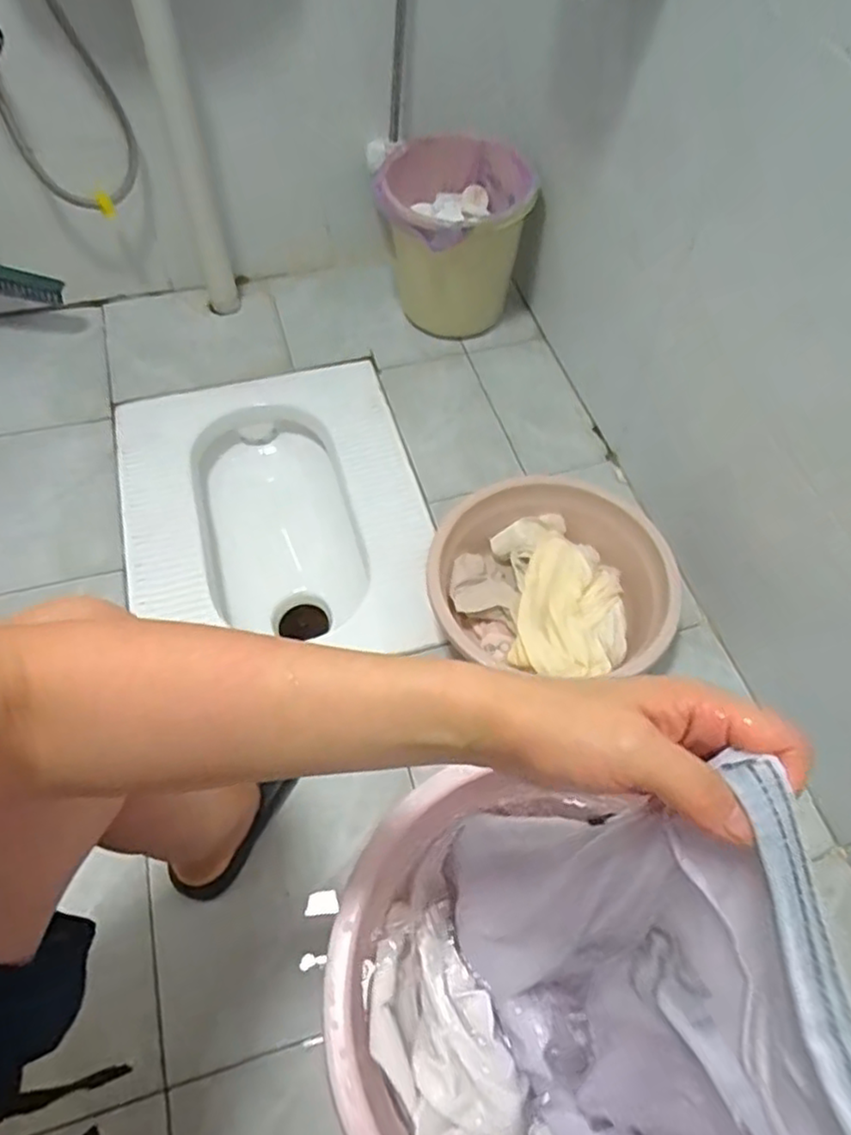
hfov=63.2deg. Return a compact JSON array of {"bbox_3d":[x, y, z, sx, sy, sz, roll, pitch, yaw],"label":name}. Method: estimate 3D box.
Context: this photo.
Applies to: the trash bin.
[{"bbox_3d":[0.050,-0.561,1.208,0.241,0.244,0.261,-11,58,-8],"label":"trash bin"}]

